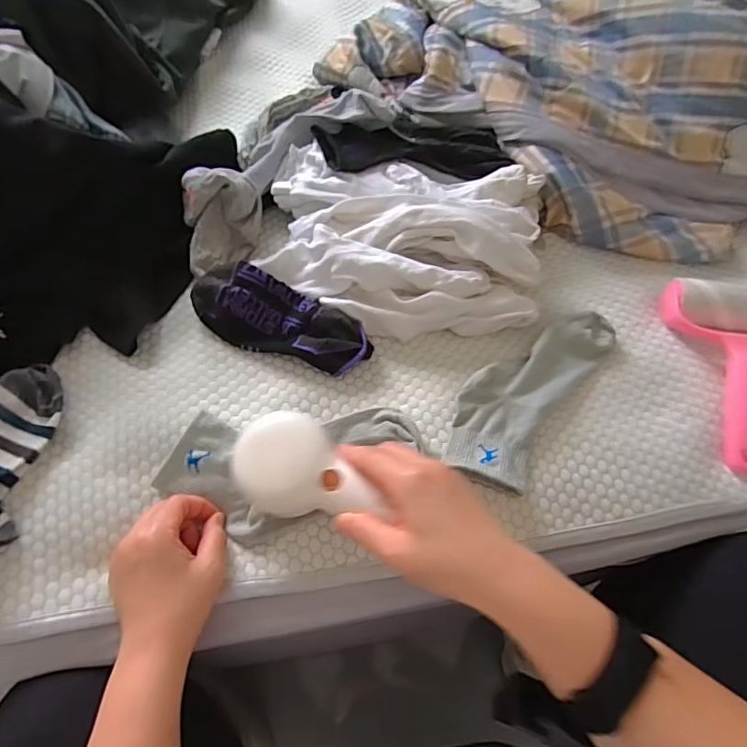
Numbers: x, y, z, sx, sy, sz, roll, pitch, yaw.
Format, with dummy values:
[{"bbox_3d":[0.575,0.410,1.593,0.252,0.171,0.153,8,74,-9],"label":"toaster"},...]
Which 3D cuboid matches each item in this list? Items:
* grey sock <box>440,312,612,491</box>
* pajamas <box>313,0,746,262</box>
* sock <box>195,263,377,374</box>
[{"bbox_3d":[0.146,0.010,0.492,0.087,0.022,0.217,35,67,14],"label":"grey sock"},{"bbox_3d":[0.290,-0.352,0.631,0.683,0.121,0.367,38,67,15],"label":"pajamas"},{"bbox_3d":[-0.089,-0.055,0.507,0.179,0.030,0.071,19,64,7],"label":"sock"}]

